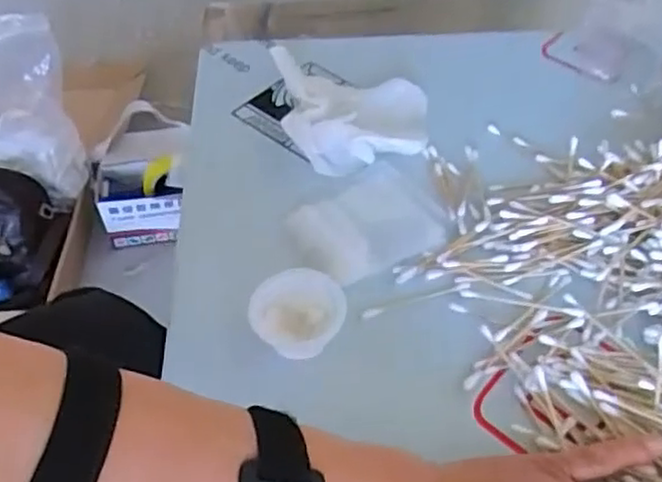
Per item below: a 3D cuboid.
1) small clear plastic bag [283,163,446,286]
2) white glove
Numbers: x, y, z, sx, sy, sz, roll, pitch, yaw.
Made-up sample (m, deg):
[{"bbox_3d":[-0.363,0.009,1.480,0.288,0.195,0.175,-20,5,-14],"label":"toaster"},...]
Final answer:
[{"bbox_3d":[0.027,-0.013,0.470,0.091,0.012,0.077,-28,55,-21],"label":"small clear plastic bag"},{"bbox_3d":[0.018,-0.105,0.536,0.108,0.033,0.117,0,50,0],"label":"white glove"}]

